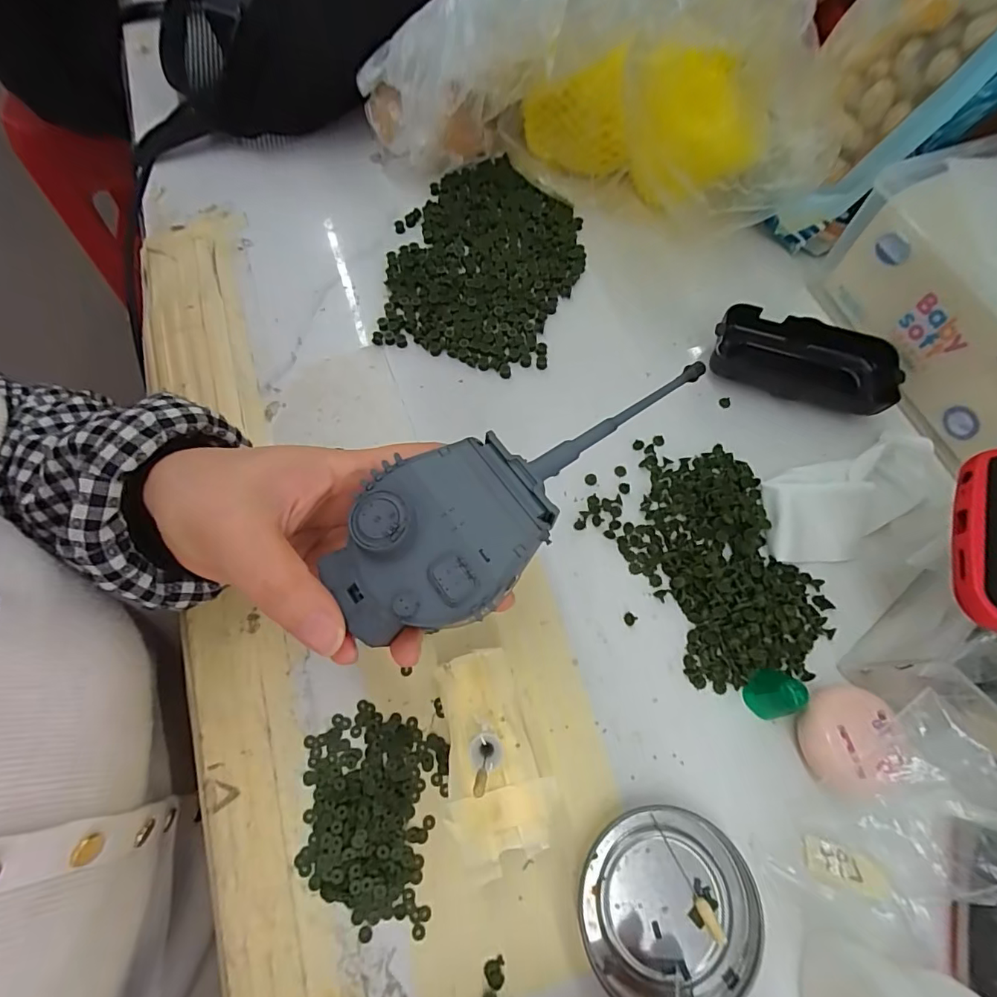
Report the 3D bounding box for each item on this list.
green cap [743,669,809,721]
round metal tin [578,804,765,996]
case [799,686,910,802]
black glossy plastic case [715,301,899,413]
[{"bbox_3d":[0.138,0.099,0.246,0.020,0.024,0.019,0,69,0],"label":"green cap"},{"bbox_3d":[0.076,0.186,0.223,0.077,0.007,0.075,0,69,0],"label":"round metal tin"},{"bbox_3d":[0.168,0.116,0.238,0.040,0.025,0.048,17,70,6],"label":"case"},{"bbox_3d":[0.194,-0.089,0.320,0.107,0.024,0.047,21,70,8],"label":"black glossy plastic case"}]

